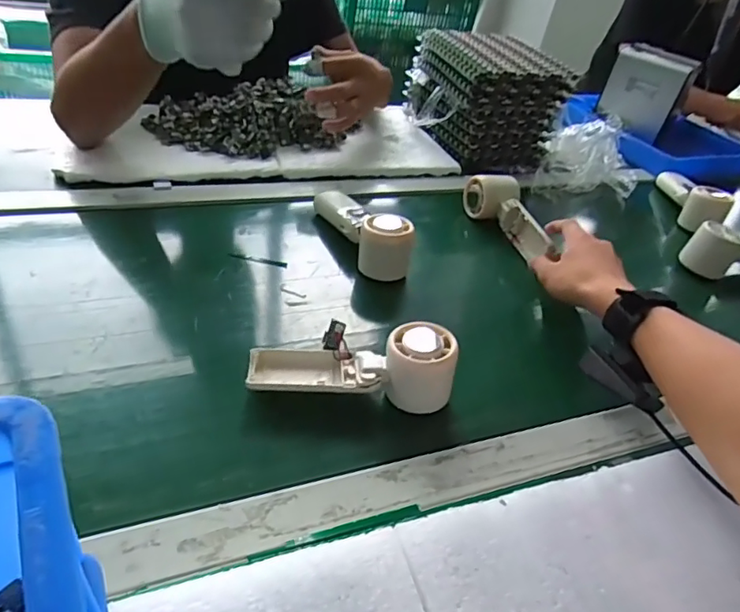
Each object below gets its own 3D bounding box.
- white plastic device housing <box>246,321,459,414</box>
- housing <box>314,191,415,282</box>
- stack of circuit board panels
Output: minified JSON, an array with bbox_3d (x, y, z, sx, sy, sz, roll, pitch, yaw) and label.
[{"bbox_3d":[-0.015,0.050,0.440,0.161,0.063,0.049,7,38,-5],"label":"white plastic device housing"},{"bbox_3d":[-0.006,-0.093,0.611,0.051,0.053,0.152,-13,43,-27],"label":"housing"},{"bbox_3d":[0.193,-0.342,0.894,0.193,0.159,0.235,-4,40,-18],"label":"stack of circuit board panels"}]

